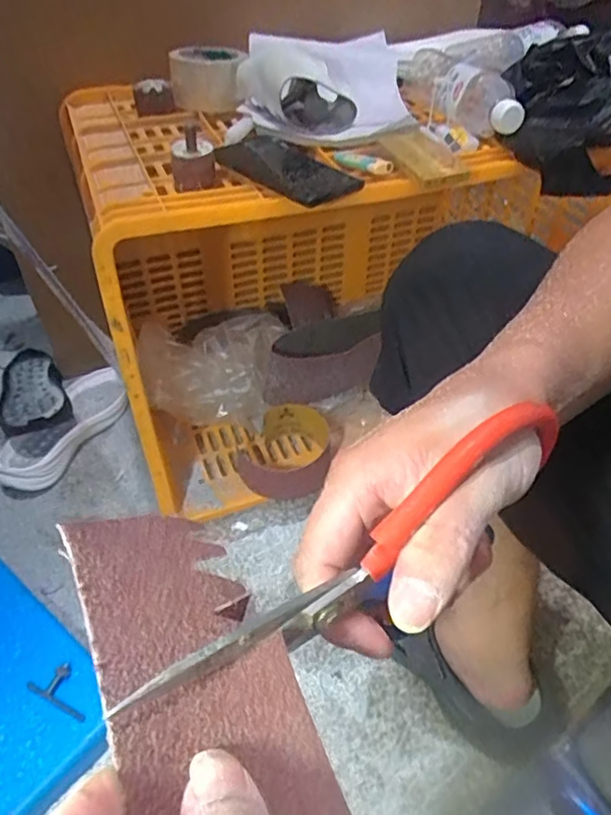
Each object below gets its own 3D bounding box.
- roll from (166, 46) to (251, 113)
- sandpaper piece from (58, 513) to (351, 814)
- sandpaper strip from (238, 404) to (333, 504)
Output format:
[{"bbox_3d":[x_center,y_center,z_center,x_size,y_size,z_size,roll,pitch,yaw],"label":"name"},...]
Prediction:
[{"bbox_3d":[-0.124,-0.419,0.745,0.089,0.059,0.089,-7,45,-9],"label":"roll"},{"bbox_3d":[-0.036,0.077,0.181,0.054,0.011,0.124,-6,42,-30],"label":"sandpaper piece"},{"bbox_3d":[-0.028,0.074,0.898,0.150,0.078,0.132,-6,45,-7],"label":"sandpaper strip"}]

